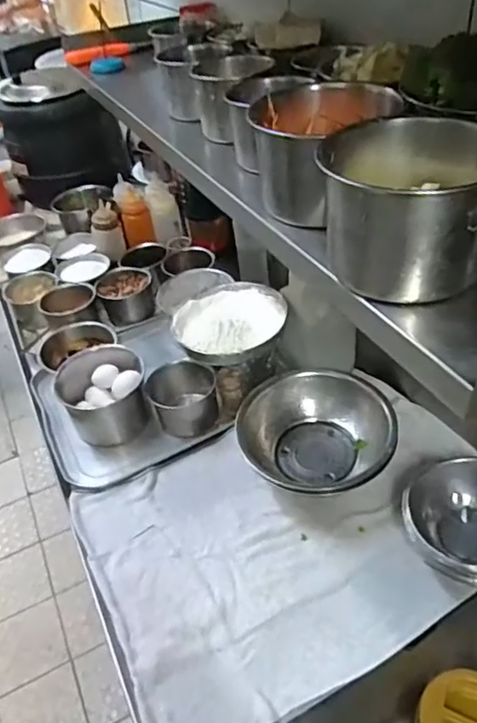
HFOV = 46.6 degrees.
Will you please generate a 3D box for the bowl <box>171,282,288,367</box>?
[{"bbox_3d":[-0.014,-0.060,0.992,0.187,0.071,0.190,-3,40,3],"label":"bowl"}]

